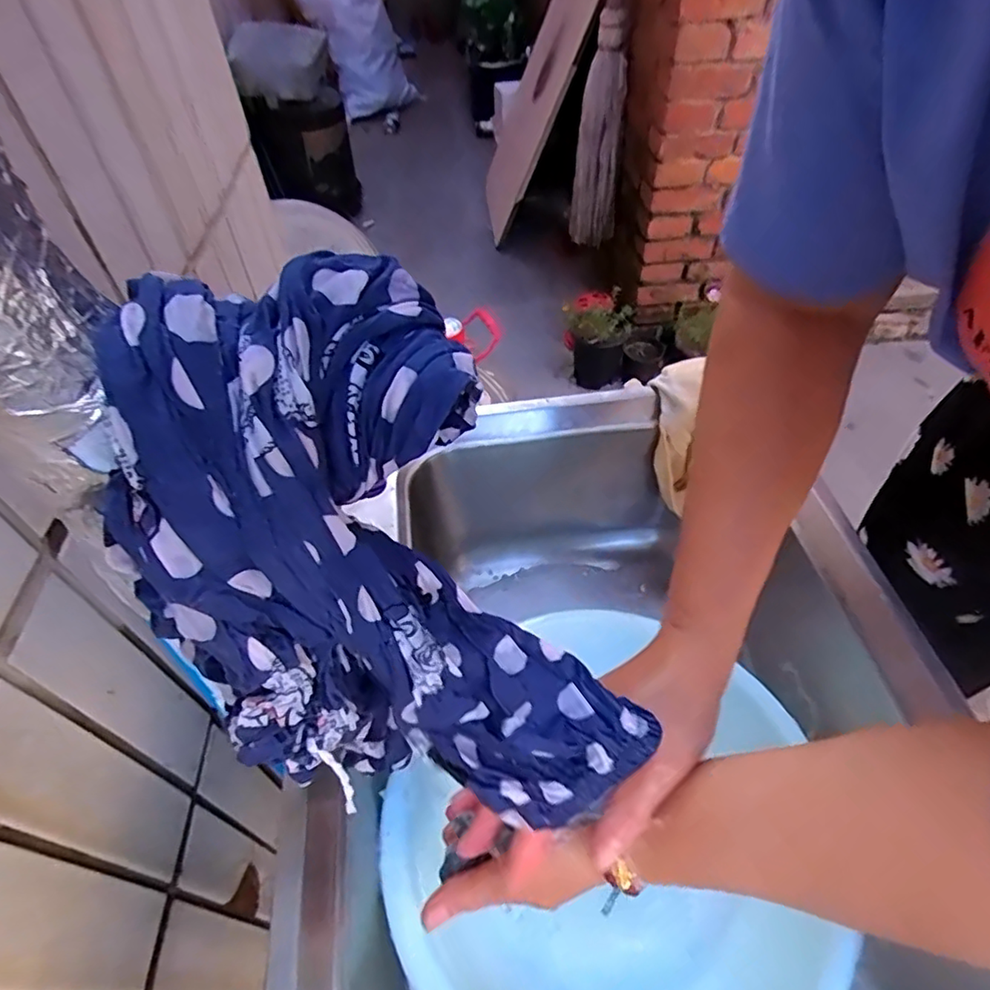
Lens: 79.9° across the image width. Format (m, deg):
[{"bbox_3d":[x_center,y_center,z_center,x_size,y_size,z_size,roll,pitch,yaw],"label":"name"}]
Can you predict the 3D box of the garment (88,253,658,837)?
[{"bbox_3d":[-0.027,0.045,0.220,0.078,0.259,0.118,2,44,39],"label":"garment"}]

